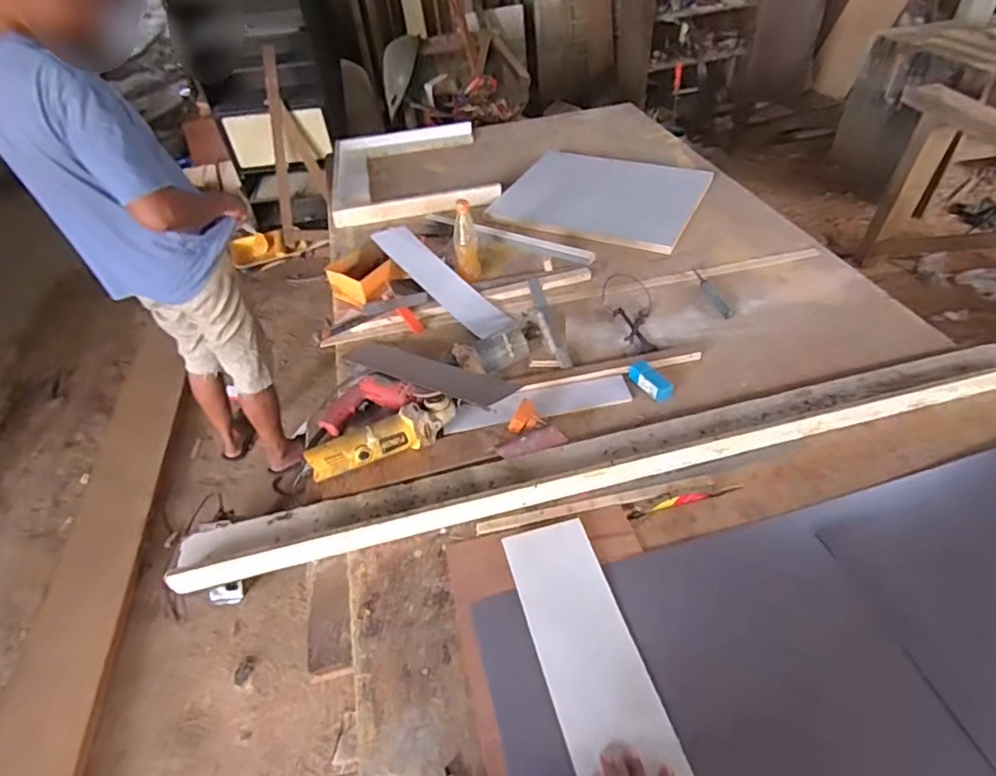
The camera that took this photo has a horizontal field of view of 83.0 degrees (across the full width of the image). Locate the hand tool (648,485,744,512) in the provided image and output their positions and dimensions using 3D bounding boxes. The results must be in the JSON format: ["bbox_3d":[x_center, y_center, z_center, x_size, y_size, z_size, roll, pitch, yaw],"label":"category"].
[{"bbox_3d":[0.321,0.175,0.904,0.157,0.012,0.017,-15,46,-9],"label":"hand tool"}]

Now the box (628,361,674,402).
[{"bbox_3d":[0.291,-0.016,1.075,0.035,0.027,0.100,-25,48,-18],"label":"box"}]

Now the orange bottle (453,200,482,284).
[{"bbox_3d":[-0.078,-0.340,1.332,0.059,0.176,0.072,-8,43,-1],"label":"orange bottle"}]

